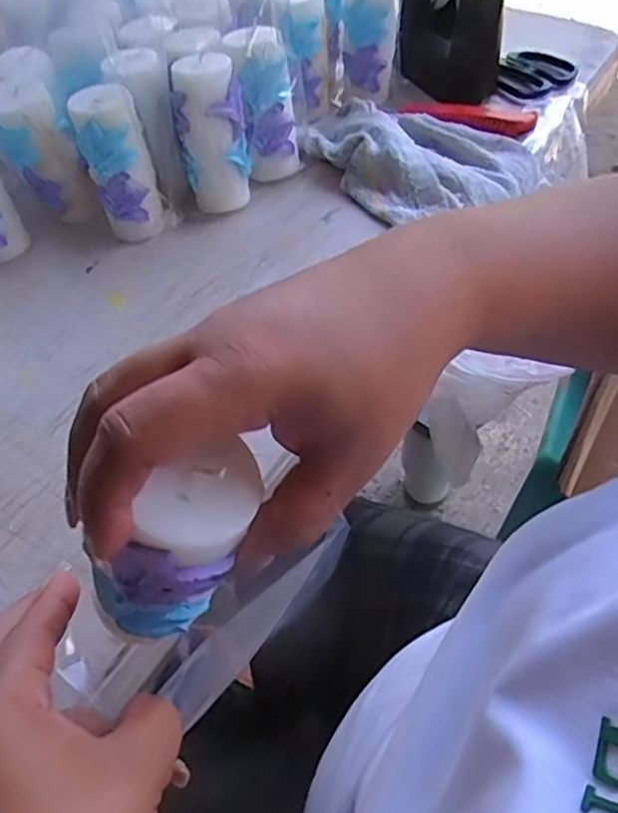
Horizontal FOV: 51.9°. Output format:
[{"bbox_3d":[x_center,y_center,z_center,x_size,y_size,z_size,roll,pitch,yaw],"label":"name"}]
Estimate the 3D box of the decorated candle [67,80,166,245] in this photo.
[{"bbox_3d":[-0.147,-0.187,0.493,0.045,0.110,0.040,-16,55,-7],"label":"decorated candle"}]

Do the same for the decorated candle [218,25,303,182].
[{"bbox_3d":[-0.040,-0.251,0.526,0.055,0.105,0.051,-21,55,-11],"label":"decorated candle"}]

